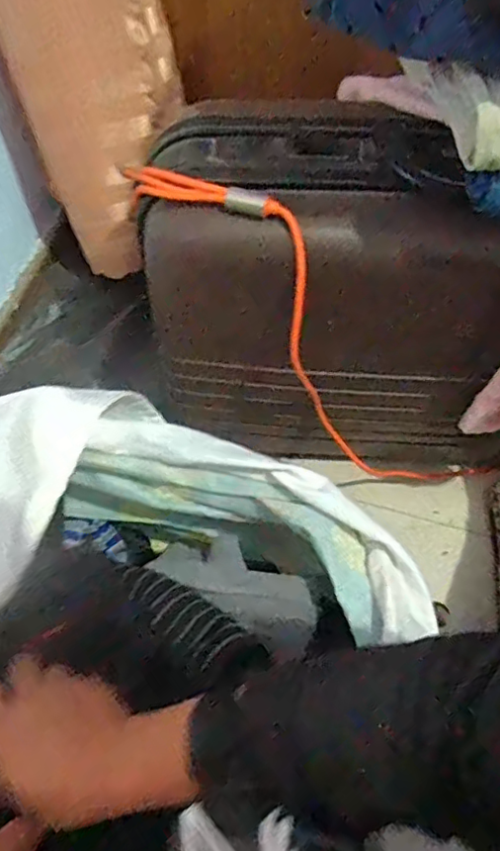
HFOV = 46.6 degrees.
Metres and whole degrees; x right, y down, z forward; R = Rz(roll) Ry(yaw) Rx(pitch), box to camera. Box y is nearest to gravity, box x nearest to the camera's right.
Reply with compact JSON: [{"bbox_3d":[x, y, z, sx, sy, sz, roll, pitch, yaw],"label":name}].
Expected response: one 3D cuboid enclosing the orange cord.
[{"bbox_3d":[0.105,-0.035,0.595,0.104,0.559,0.082,-5,58,36],"label":"orange cord"}]

